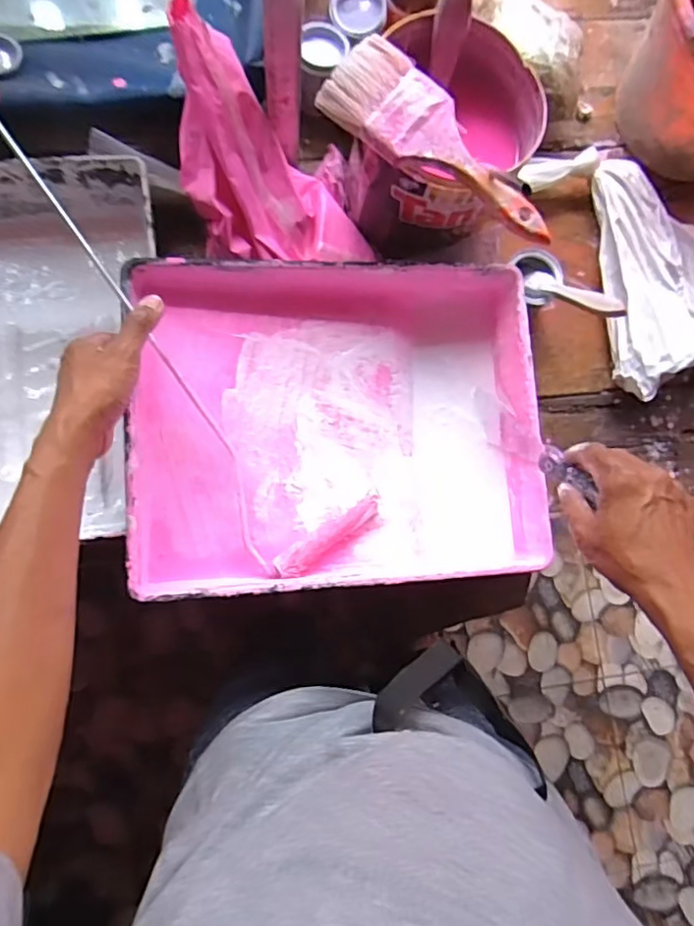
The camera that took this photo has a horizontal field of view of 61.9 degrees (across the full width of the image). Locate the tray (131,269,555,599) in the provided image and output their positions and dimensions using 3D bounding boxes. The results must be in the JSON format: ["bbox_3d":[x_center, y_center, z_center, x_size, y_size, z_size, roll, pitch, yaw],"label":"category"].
[{"bbox_3d":[-0.004,-0.034,0.519,0.346,0.088,0.276,-3,84,-6],"label":"tray"}]

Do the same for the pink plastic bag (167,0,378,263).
[{"bbox_3d":[-0.061,-0.274,0.518,0.165,0.145,0.156,-2,84,-6],"label":"pink plastic bag"}]

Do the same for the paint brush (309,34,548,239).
[{"bbox_3d":[0.078,-0.246,0.441,0.196,0.013,0.074,33,82,-1],"label":"paint brush"}]

